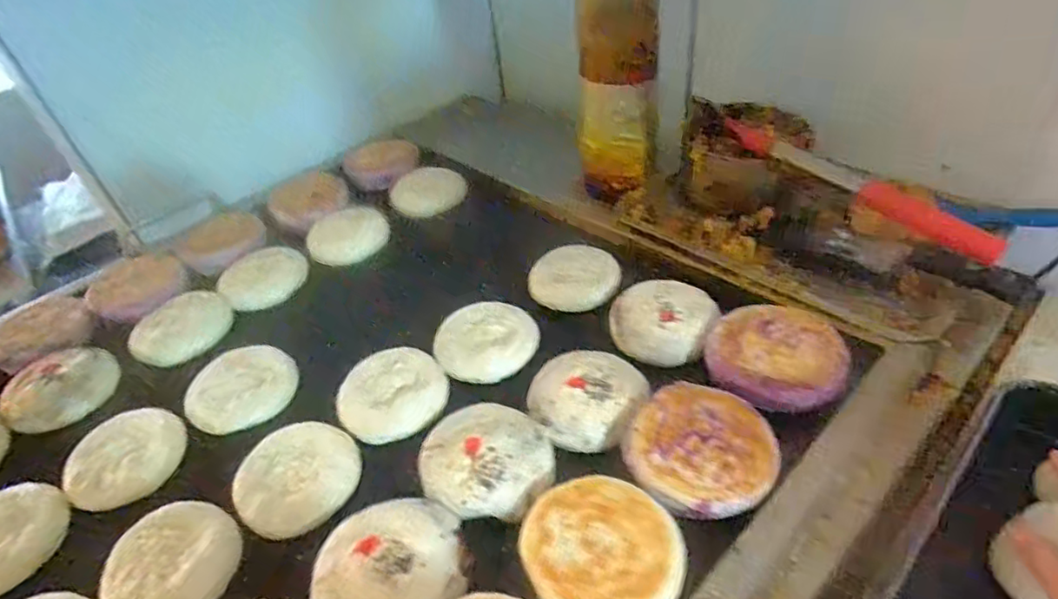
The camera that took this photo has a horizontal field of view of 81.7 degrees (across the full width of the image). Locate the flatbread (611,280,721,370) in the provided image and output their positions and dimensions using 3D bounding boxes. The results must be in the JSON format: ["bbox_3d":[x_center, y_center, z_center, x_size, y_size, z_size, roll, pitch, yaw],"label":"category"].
[{"bbox_3d":[0.124,0.016,0.568,0.092,0.012,0.100,8,44,19],"label":"flatbread"}]

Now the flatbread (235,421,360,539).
[{"bbox_3d":[-0.190,0.140,0.504,0.093,0.023,0.105,-29,44,-21],"label":"flatbread"}]

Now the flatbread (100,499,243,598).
[{"bbox_3d":[-0.268,0.194,0.456,0.090,0.022,0.091,26,52,35],"label":"flatbread"}]

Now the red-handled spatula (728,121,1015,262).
[{"bbox_3d":[0.346,-0.117,0.646,0.285,0.034,0.048,30,50,11],"label":"red-handled spatula"}]

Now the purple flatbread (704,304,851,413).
[{"bbox_3d":[0.209,0.044,0.516,0.106,0.020,0.113,10,45,22],"label":"purple flatbread"}]

